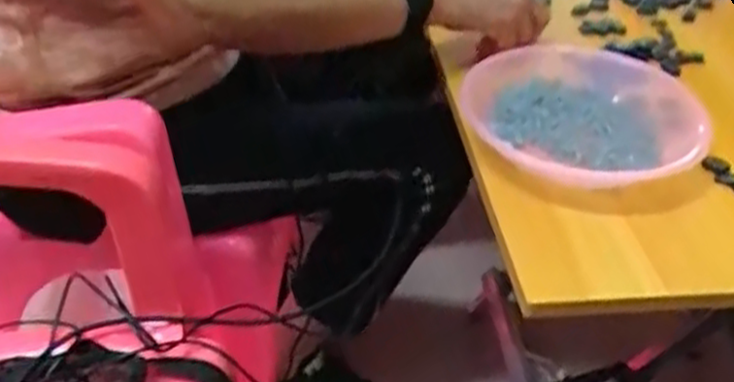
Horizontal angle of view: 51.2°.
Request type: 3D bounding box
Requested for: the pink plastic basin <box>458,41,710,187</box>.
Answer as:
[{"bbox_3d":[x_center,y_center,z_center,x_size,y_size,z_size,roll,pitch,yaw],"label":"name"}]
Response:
[{"bbox_3d":[0.185,-0.077,0.648,0.185,0.032,0.221,14,40,15],"label":"pink plastic basin"}]

